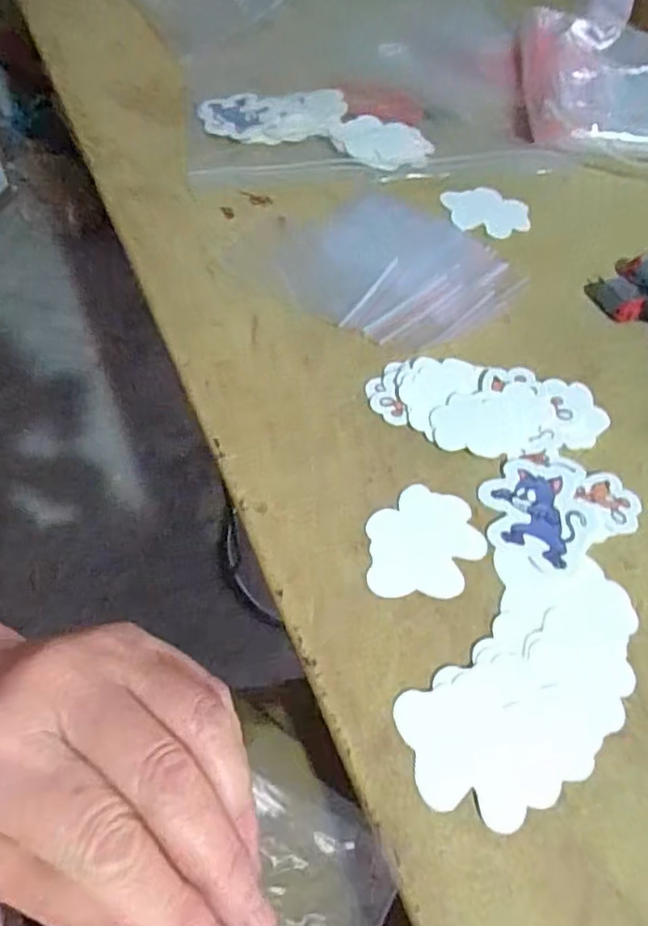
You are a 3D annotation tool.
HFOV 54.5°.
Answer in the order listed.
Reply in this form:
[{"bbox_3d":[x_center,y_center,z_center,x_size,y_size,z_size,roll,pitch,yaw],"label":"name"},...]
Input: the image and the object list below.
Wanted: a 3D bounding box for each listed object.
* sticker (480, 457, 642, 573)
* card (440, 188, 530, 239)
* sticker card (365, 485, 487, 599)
[{"bbox_3d":[0.115,0.021,0.313,0.073,0.004,0.057,-27,60,-18],"label":"sticker"},{"bbox_3d":[0.117,-0.180,0.450,0.059,0.004,0.052,-4,58,-9],"label":"card"},{"bbox_3d":[0.049,0.037,0.303,0.054,0.004,0.057,1,56,0],"label":"sticker card"}]

